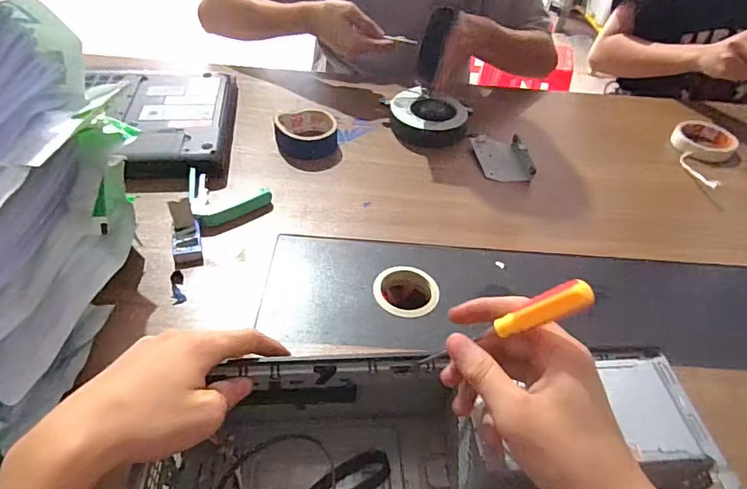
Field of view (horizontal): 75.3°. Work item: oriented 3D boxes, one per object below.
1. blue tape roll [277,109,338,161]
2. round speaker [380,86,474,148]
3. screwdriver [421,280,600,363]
[{"bbox_3d":[-0.093,-0.154,0.674,0.083,0.038,0.072,-1,43,-6],"label":"blue tape roll"},{"bbox_3d":[0.077,-0.191,0.728,0.119,0.036,0.119,2,43,-2],"label":"round speaker"},{"bbox_3d":[0.074,0.054,0.300,0.013,0.136,0.014,43,47,-7],"label":"screwdriver"}]

